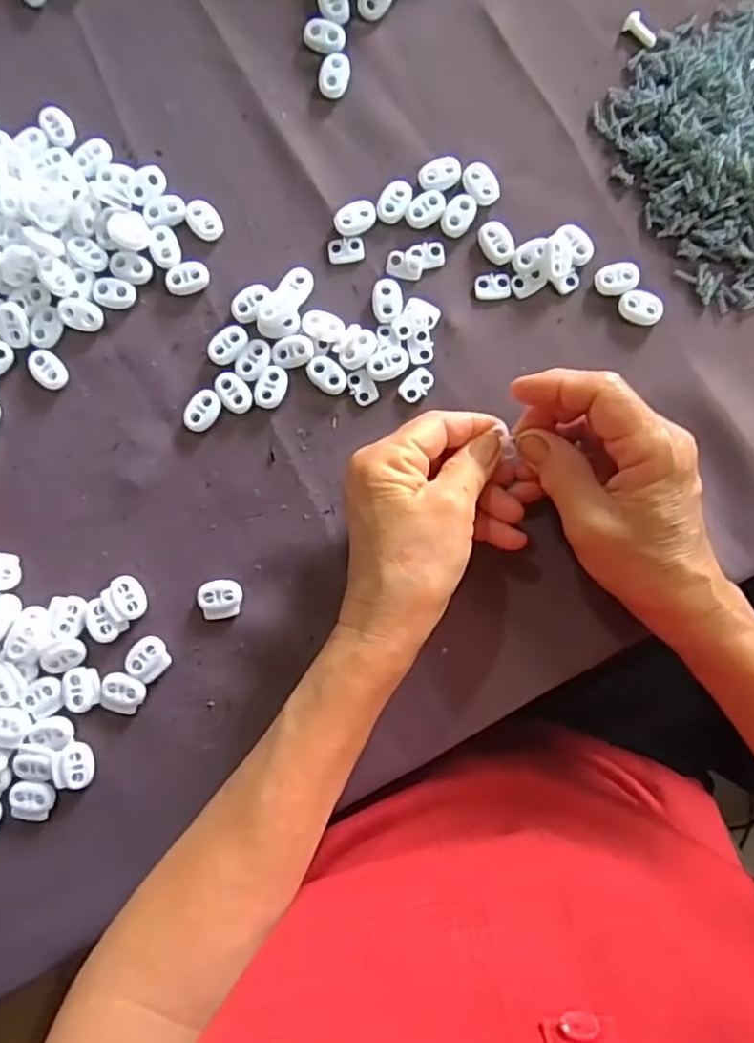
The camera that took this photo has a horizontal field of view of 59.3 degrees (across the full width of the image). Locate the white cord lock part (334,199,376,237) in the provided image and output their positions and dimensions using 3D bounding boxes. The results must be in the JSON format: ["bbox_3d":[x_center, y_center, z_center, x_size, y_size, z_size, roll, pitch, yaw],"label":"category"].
[{"bbox_3d":[-0.012,-0.160,0.347,0.022,0.004,0.016,-29,86,0],"label":"white cord lock part"}]

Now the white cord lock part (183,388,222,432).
[{"bbox_3d":[-0.091,-0.058,0.344,0.015,0.005,0.023,33,88,4],"label":"white cord lock part"}]

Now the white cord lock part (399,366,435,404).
[{"bbox_3d":[0.021,-0.071,0.342,0.019,0.004,0.012,-37,86,0],"label":"white cord lock part"}]

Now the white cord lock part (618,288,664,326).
[{"bbox_3d":[0.137,-0.111,0.342,0.023,0.005,0.016,23,88,3],"label":"white cord lock part"}]

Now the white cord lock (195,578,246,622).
[{"bbox_3d":[-0.079,0.040,0.337,0.023,0.004,0.020,-6,86,2],"label":"white cord lock"}]

